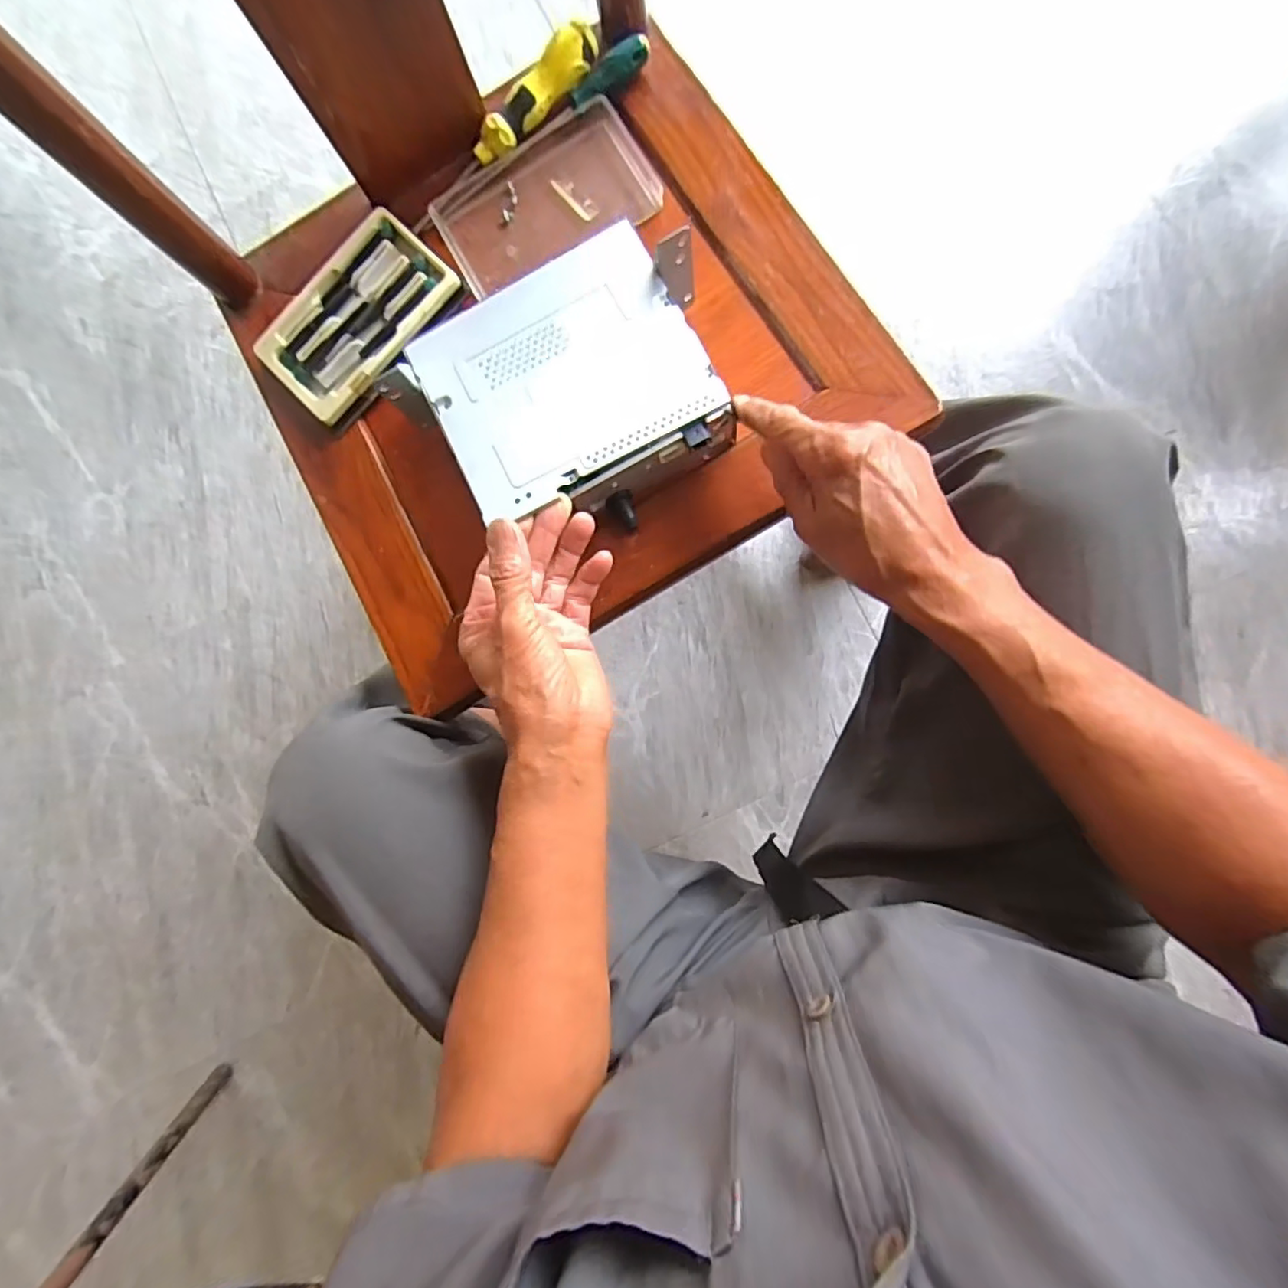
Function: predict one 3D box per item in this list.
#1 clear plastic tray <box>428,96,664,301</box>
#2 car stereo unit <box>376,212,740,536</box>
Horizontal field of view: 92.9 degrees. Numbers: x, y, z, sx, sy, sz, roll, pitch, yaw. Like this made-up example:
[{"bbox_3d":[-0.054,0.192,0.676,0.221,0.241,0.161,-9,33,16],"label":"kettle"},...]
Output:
[{"bbox_3d":[-0.076,-0.338,0.469,0.159,0.018,0.093,-29,85,4],"label":"clear plastic tray"},{"bbox_3d":[-0.050,-0.175,0.420,0.190,0.054,0.161,-27,84,3],"label":"car stereo unit"}]

